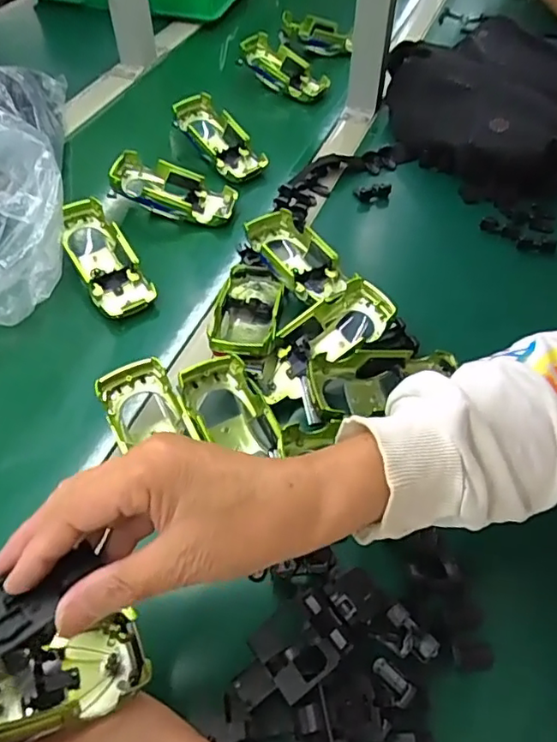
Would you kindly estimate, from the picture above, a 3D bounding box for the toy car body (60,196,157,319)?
[{"bbox_3d":[-0.167,-0.104,0.542,0.053,0.037,0.132,-25,67,-18],"label":"toy car body"}]

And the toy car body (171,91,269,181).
[{"bbox_3d":[-0.072,-0.276,0.672,0.057,0.034,0.135,-31,70,-22],"label":"toy car body"}]

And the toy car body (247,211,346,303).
[{"bbox_3d":[0.015,-0.108,0.536,0.055,0.033,0.113,-21,55,-20],"label":"toy car body"}]

